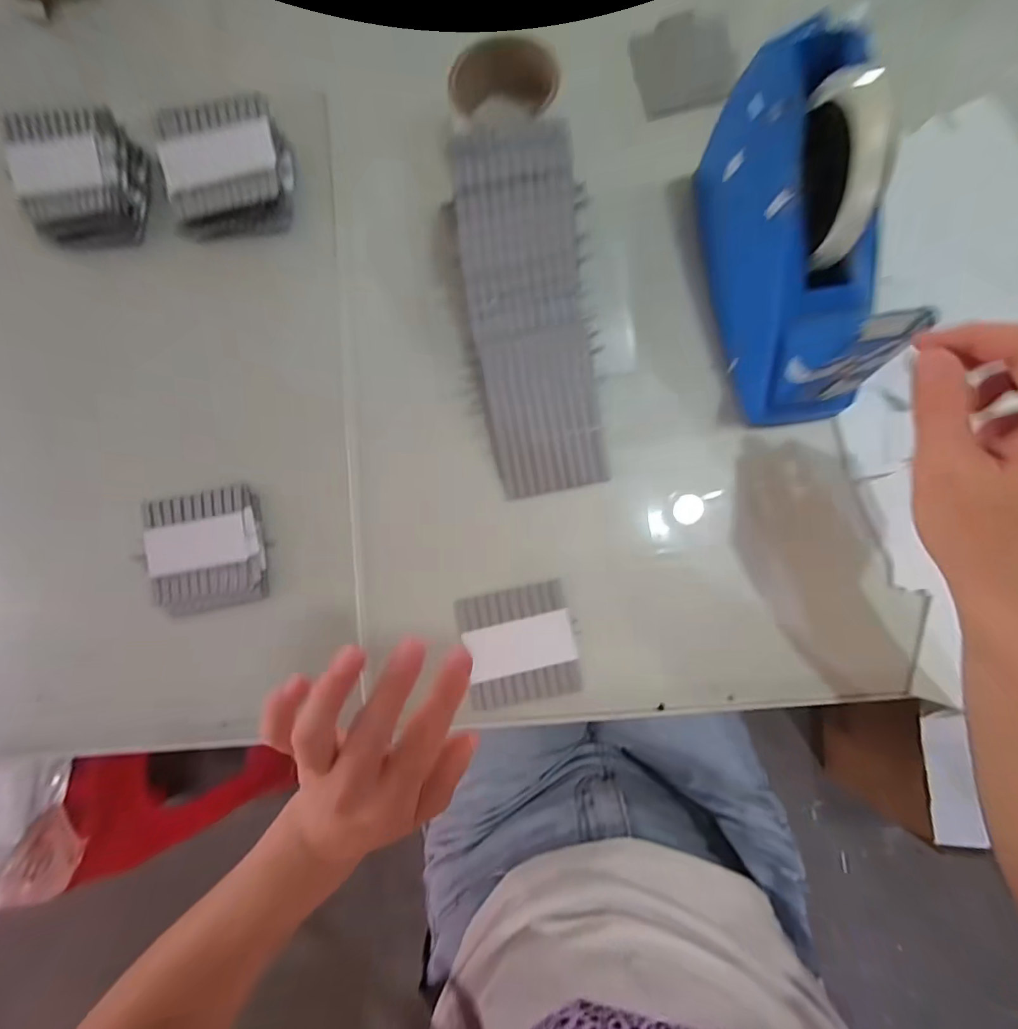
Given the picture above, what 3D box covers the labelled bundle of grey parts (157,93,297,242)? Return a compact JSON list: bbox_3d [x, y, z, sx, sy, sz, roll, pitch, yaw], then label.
[{"bbox_3d":[-0.233,-0.281,0.371,0.101,0.044,0.091,-7,82,5],"label":"labelled bundle of grey parts"}]

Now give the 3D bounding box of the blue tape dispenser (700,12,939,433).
[{"bbox_3d":[0.181,-0.174,0.282,0.068,0.117,0.203,-8,82,5],"label":"blue tape dispenser"}]

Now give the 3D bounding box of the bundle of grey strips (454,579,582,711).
[{"bbox_3d":[0.007,0.092,0.321,0.077,0.009,0.078,-13,82,4],"label":"bundle of grey strips"}]

